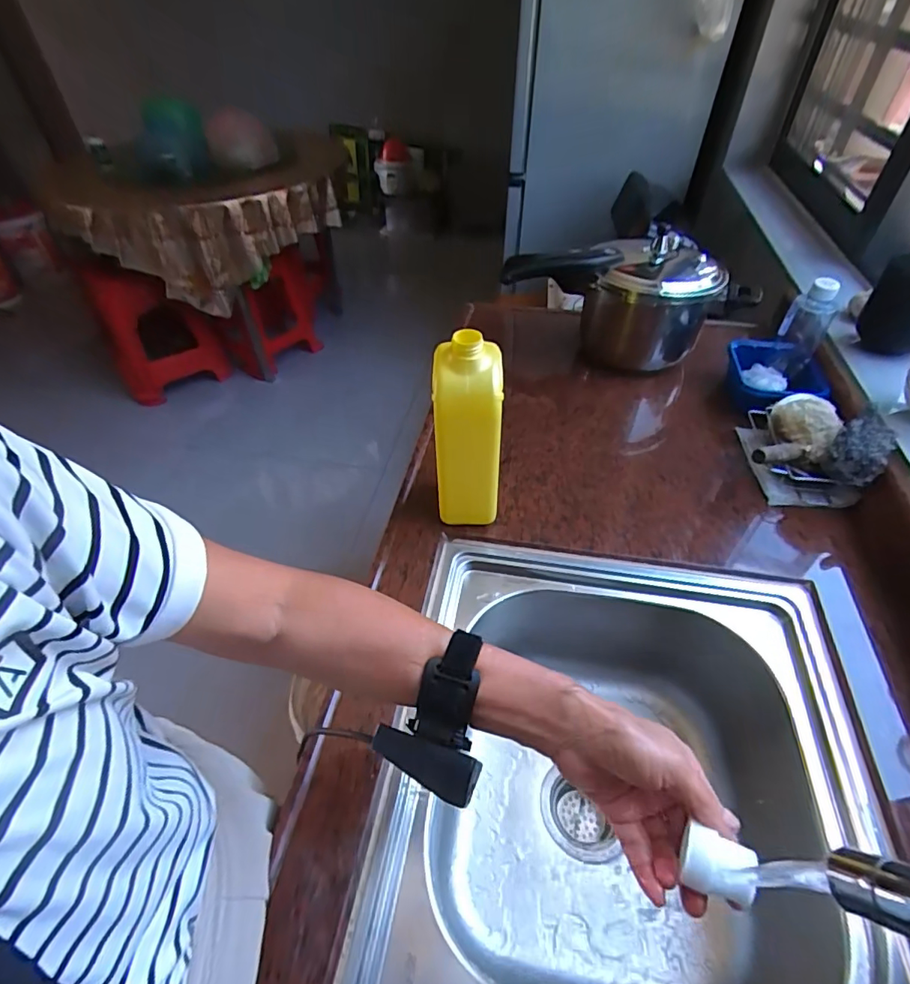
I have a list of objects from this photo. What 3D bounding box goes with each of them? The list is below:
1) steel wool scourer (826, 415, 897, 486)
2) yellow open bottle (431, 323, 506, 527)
[{"bbox_3d":[0.487,-0.051,0.611,0.056,0.051,0.074,33,56,30],"label":"steel wool scourer"},{"bbox_3d":[0.013,-0.061,0.585,0.078,0.237,0.079,-1,46,2],"label":"yellow open bottle"}]

